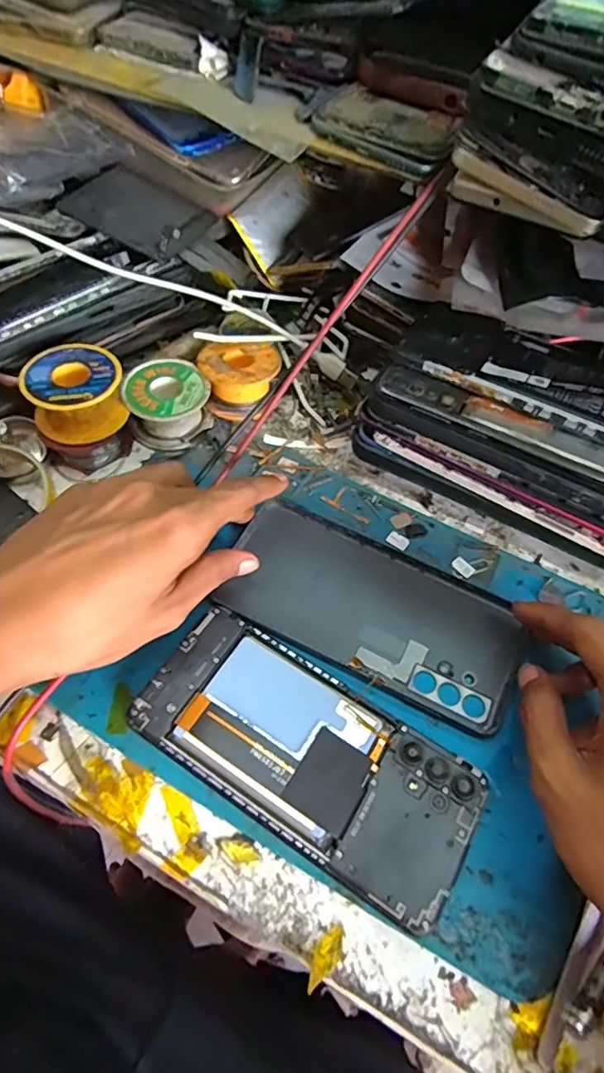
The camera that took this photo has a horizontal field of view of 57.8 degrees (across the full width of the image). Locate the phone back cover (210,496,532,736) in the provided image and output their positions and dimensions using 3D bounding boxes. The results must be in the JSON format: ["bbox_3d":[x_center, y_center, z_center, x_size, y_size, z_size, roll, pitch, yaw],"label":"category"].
[{"bbox_3d":[0.038,0.038,0.298,0.159,0.006,0.076,25,59,11],"label":"phone back cover"}]

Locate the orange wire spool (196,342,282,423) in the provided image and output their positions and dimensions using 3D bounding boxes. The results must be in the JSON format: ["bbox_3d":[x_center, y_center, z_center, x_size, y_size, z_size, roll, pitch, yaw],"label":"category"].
[{"bbox_3d":[-0.042,-0.104,0.367,0.051,0.033,0.048,2,59,-3],"label":"orange wire spool"}]

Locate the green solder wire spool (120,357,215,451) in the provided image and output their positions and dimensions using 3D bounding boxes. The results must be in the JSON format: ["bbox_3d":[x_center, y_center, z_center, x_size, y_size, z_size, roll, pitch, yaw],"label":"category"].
[{"bbox_3d":[-0.087,-0.086,0.356,0.051,0.030,0.052,2,59,-3],"label":"green solder wire spool"}]

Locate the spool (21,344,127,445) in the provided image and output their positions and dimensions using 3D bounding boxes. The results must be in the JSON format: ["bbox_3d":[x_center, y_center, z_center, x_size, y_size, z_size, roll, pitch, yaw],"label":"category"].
[{"bbox_3d":[-0.133,-0.084,0.324,0.052,0.036,0.050,2,59,-3],"label":"spool"}]

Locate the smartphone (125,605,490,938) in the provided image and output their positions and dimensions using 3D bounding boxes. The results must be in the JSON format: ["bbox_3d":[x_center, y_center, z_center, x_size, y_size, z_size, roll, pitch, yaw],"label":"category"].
[{"bbox_3d":[0.002,0.099,0.255,0.156,0.011,0.071,29,60,14],"label":"smartphone"}]

